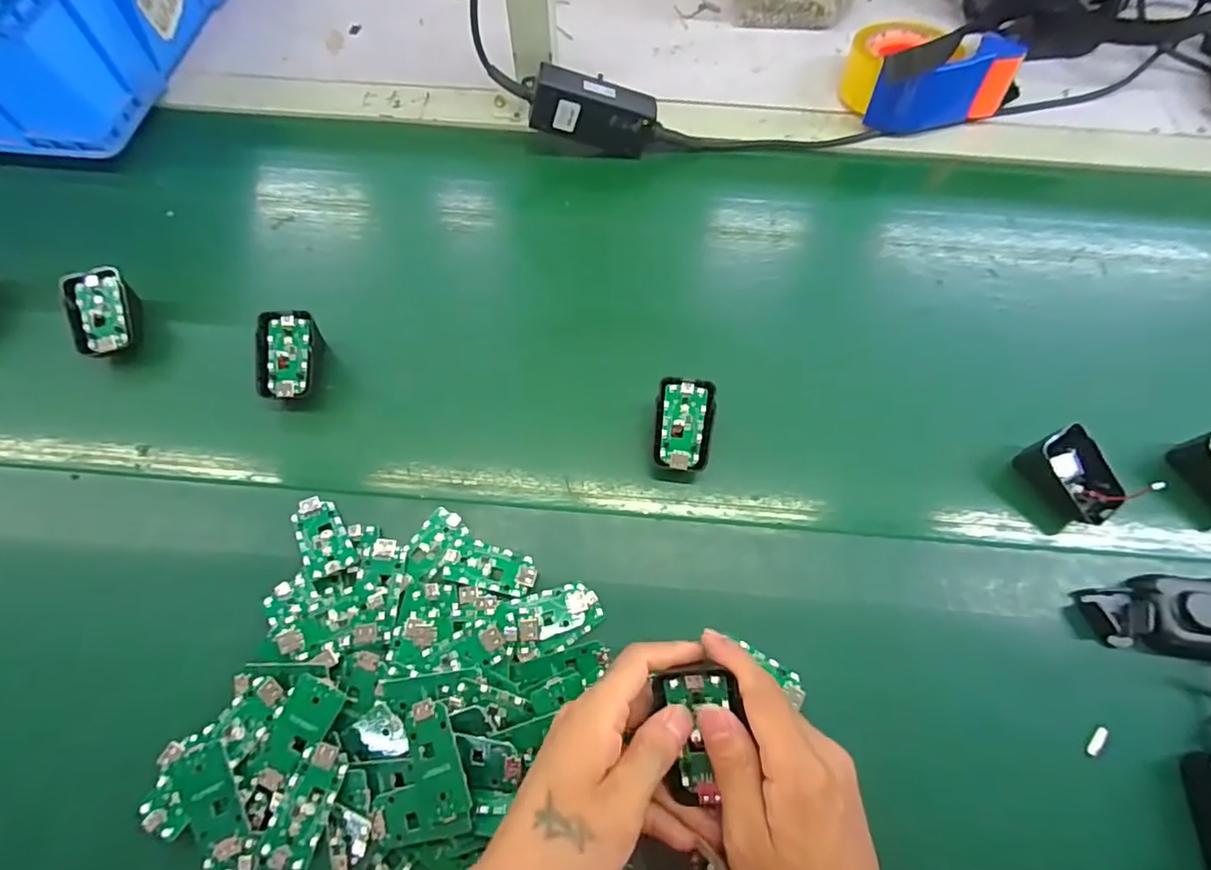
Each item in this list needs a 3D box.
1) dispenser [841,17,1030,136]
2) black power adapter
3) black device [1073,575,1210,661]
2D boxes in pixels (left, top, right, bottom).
[{"bbox_3d":[0.328,-0.376,0.592,0.161,0.066,0.115,-12,67,-8],"label":"dispenser"},{"bbox_3d":[-0.012,-0.307,0.554,0.124,0.054,0.027,10,65,-15],"label":"black power adapter"},{"bbox_3d":[0.407,0.124,0.392,0.149,0.028,0.051,6,66,0],"label":"black device"}]

